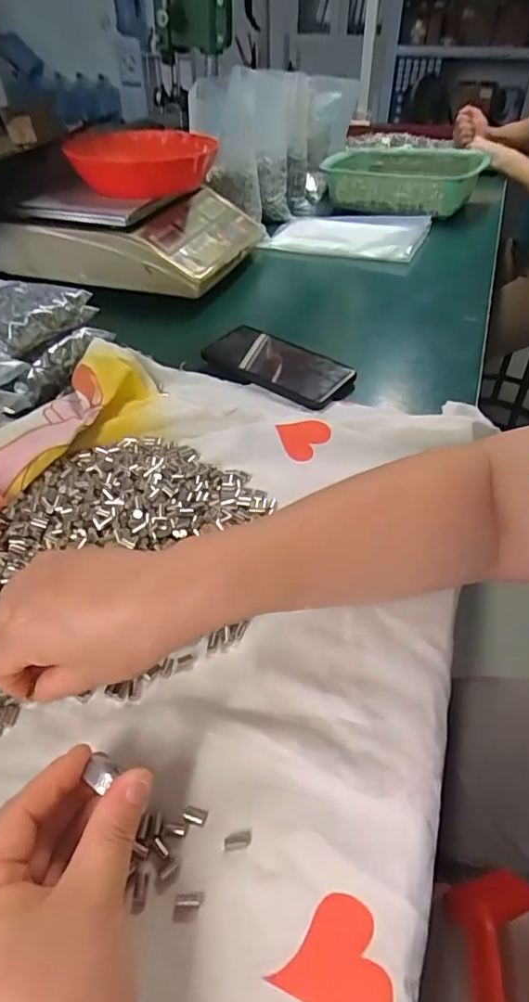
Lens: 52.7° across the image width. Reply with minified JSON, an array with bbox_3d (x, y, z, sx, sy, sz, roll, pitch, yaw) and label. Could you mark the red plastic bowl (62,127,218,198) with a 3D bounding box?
[{"bbox_3d":[-0.174,-0.496,0.770,0.201,0.047,0.201,1,43,0],"label":"red plastic bowl"}]

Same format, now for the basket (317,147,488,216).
[{"bbox_3d":[0.279,-0.645,1.068,0.308,0.081,0.311,19,46,19],"label":"basket"}]

